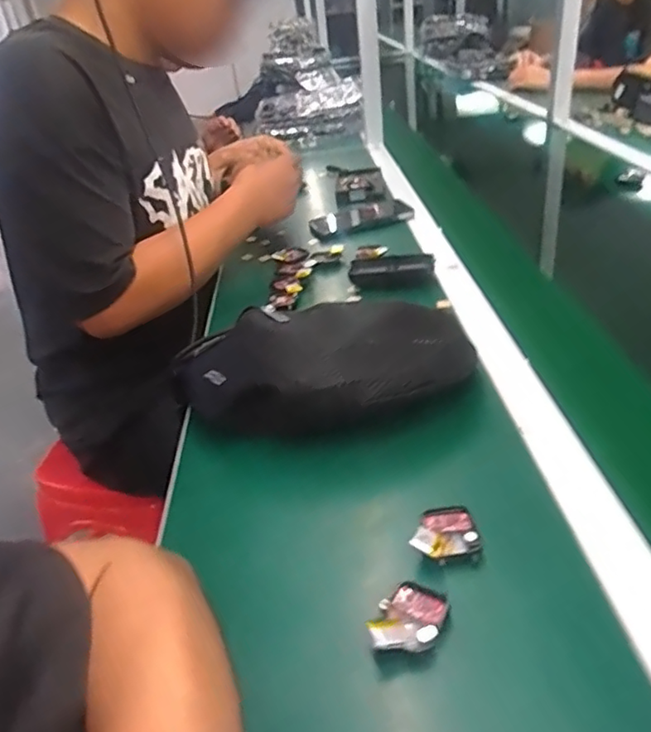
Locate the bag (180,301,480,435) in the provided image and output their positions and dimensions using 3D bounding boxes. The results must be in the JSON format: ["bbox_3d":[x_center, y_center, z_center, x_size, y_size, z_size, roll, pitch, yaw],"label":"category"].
[{"bbox_3d":[-0.006,0.001,0.521,0.276,0.083,0.114,-5,33,5],"label":"bag"}]

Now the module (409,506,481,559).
[{"bbox_3d":[0.081,0.113,0.406,0.046,0.015,0.044,-8,33,-1],"label":"module"}]

